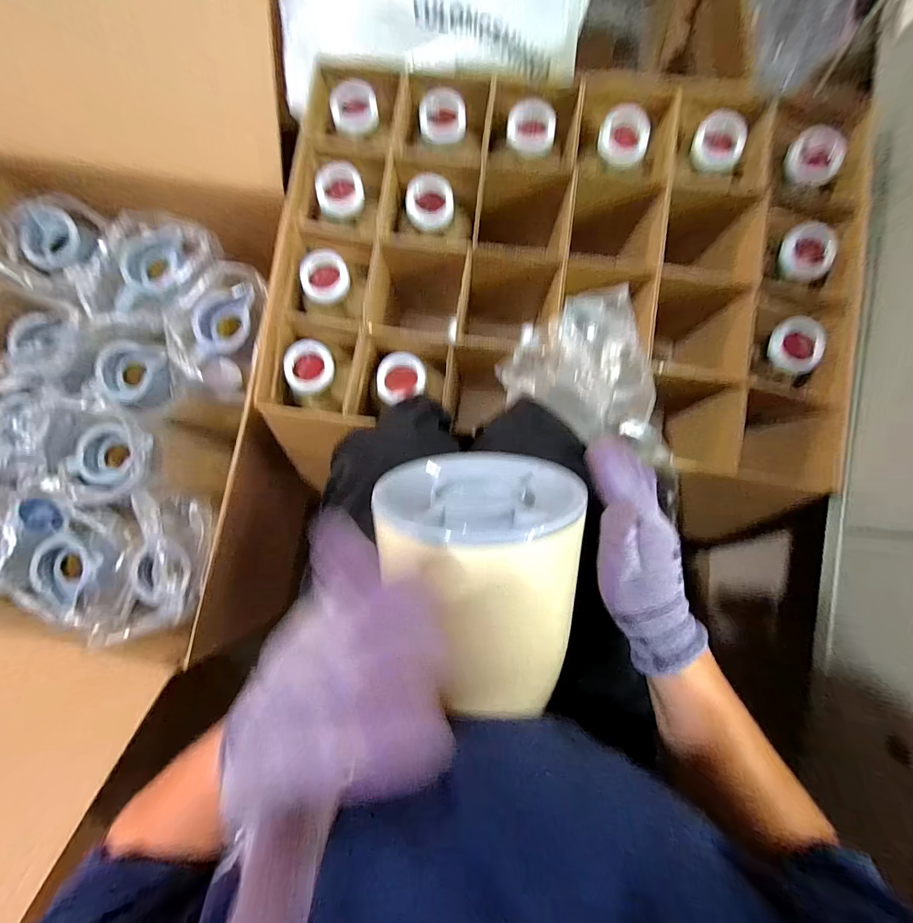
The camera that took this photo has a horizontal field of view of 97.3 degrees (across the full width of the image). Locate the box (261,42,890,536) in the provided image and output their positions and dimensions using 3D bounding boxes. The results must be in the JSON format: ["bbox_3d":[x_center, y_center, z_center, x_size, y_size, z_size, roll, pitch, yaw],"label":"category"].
[{"bbox_3d":[0.130,-0.247,0.573,0.700,0.198,0.461,9,85,2],"label":"box"}]

